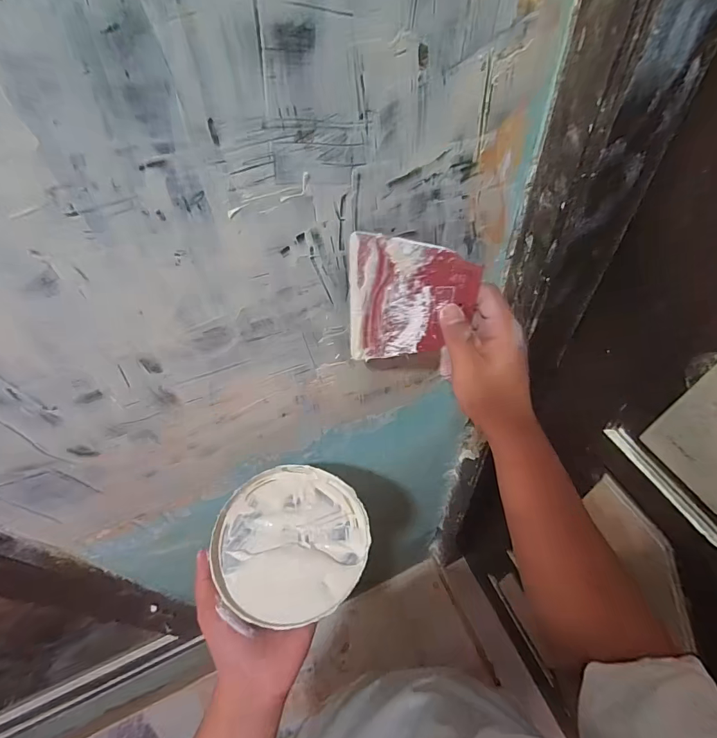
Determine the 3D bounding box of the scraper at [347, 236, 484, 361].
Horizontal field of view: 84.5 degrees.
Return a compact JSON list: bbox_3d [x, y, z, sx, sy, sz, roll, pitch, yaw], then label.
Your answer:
[{"bbox_3d":[0.046,-0.055,0.337,0.103,0.119,0.004,1,44,2],"label":"scraper"}]

